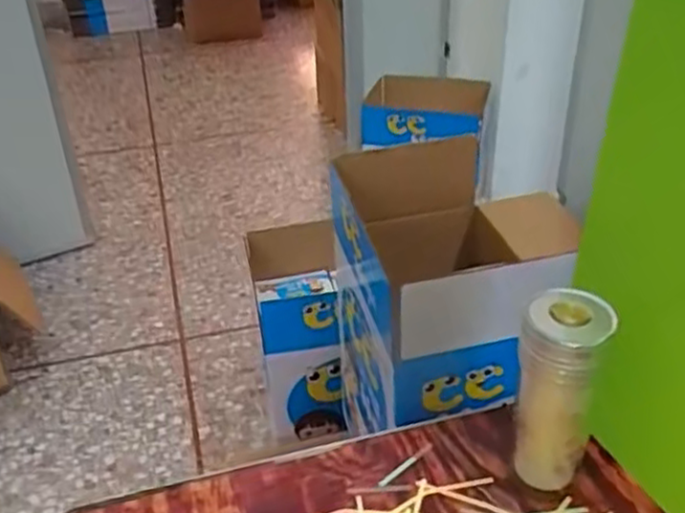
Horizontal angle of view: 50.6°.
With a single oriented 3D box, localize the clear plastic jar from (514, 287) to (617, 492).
[{"bbox_3d":[0.176,0.120,0.604,0.062,0.193,0.054,6,35,13],"label":"clear plastic jar"}]

